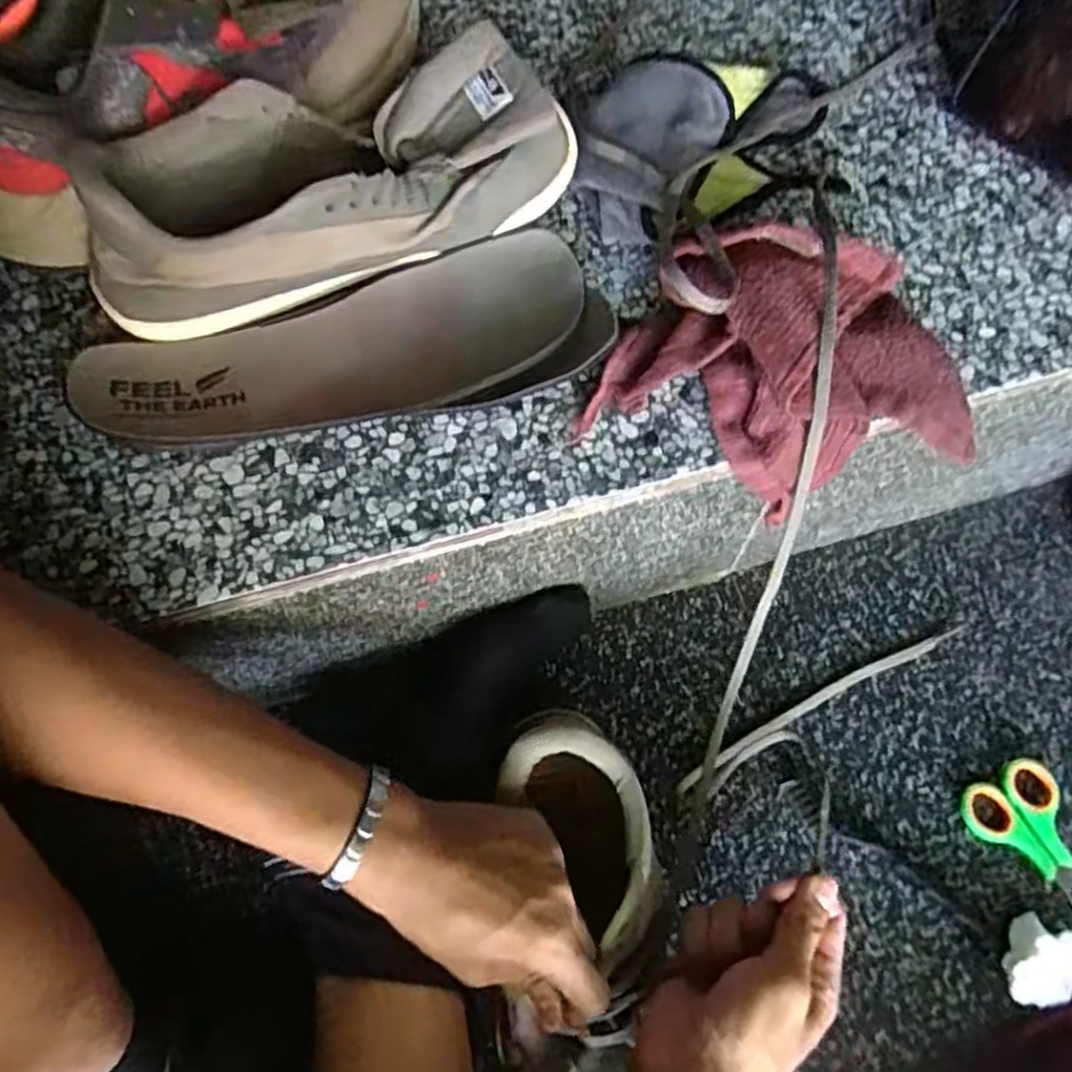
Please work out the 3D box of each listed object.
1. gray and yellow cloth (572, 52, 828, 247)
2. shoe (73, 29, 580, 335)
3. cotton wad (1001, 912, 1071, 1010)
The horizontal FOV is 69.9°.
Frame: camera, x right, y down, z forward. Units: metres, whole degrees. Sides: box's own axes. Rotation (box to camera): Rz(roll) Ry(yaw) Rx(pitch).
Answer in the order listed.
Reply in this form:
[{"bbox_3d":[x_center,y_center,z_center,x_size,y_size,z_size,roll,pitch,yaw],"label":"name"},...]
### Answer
[{"bbox_3d":[0.110,-0.249,0.472,0.186,0.042,0.125,-32,69,-12],"label":"gray and yellow cloth"},{"bbox_3d":[-0.114,-0.190,0.428,0.267,0.085,0.094,-21,67,-8],"label":"shoe"},{"bbox_3d":[0.296,0.251,0.448,0.041,0.022,0.050,28,69,13],"label":"cotton wad"}]

